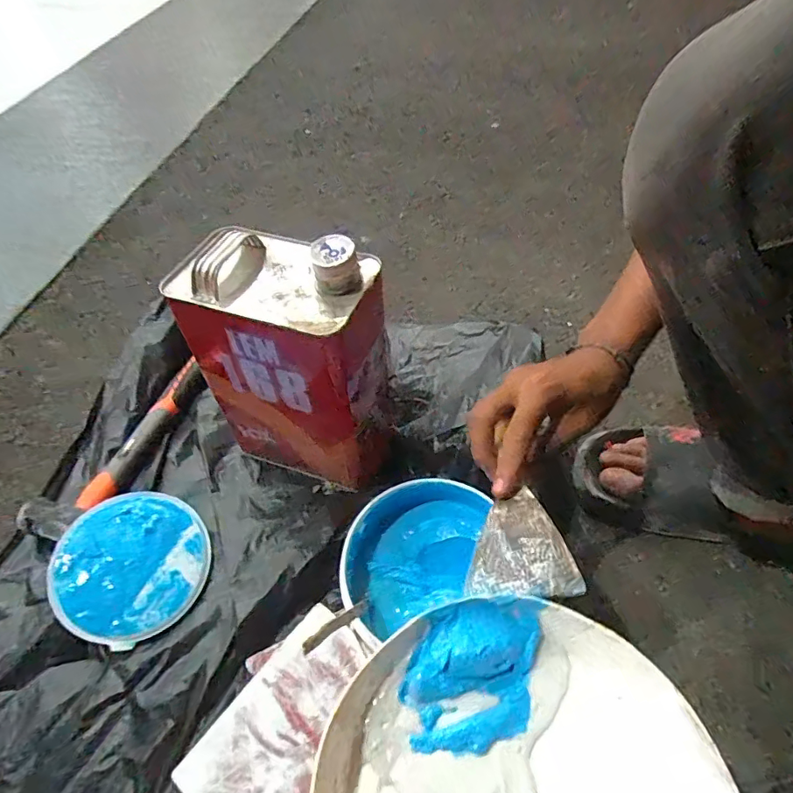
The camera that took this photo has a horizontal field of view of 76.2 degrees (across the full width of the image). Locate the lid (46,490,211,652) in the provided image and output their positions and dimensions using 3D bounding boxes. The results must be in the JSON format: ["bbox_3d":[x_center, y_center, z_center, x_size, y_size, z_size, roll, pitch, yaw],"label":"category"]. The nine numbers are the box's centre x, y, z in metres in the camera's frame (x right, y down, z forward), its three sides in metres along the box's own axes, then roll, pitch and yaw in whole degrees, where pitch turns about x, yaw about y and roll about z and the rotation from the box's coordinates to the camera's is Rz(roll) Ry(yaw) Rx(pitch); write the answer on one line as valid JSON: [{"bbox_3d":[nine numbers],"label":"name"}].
[{"bbox_3d":[-0.263,0.167,0.504,0.139,0.008,0.139,4,64,-9],"label":"lid"}]

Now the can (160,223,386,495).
[{"bbox_3d":[-0.101,-0.030,0.507,0.177,0.262,0.114,18,55,13],"label":"can"}]

